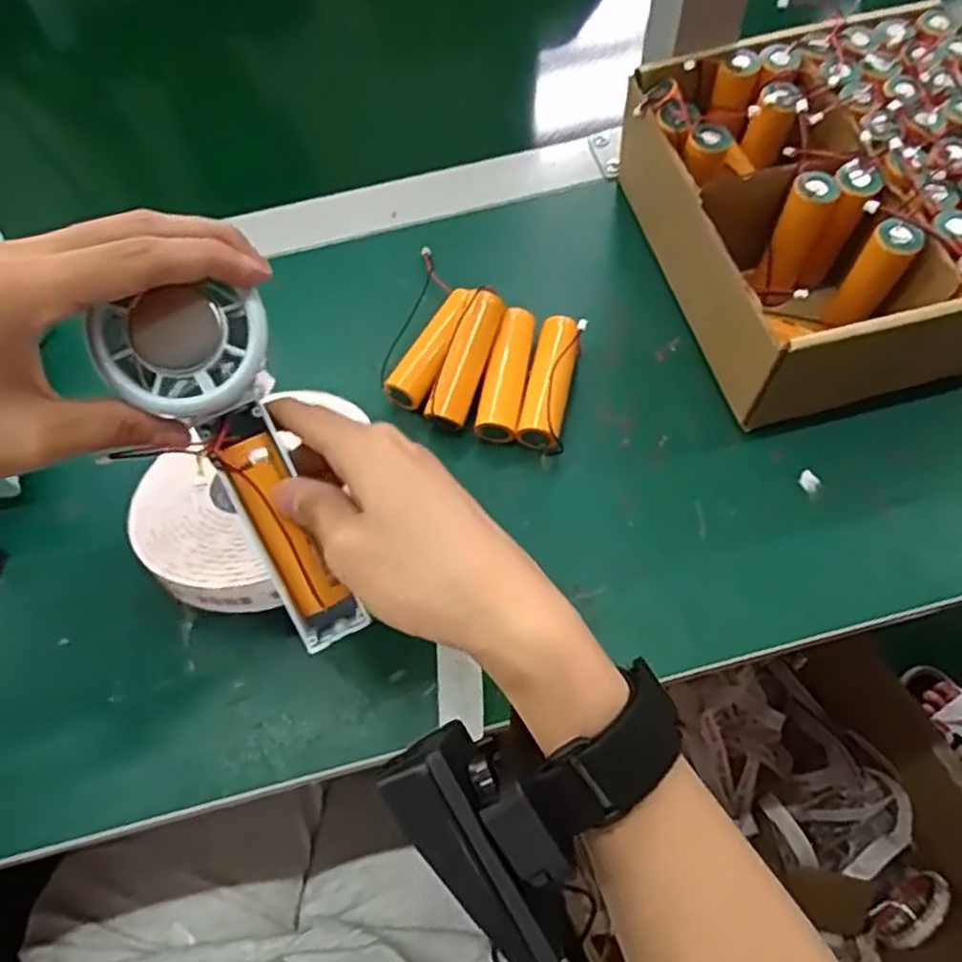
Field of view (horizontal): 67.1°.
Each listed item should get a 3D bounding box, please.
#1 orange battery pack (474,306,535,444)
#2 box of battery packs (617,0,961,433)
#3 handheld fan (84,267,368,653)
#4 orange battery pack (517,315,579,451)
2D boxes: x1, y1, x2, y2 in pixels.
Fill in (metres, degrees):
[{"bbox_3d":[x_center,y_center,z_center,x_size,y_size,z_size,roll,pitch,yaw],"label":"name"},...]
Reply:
[{"bbox_3d":[0.015,-0.057,0.385,0.021,0.022,0.071,11,66,8],"label":"orange battery pack"},{"bbox_3d":[0.193,-0.144,0.386,0.192,0.072,0.195,-14,65,-4],"label":"box of battery packs"},{"bbox_3d":[-0.083,-0.002,0.274,0.053,0.027,0.146,-27,108,-10],"label":"handheld fan"},{"bbox_3d":[0.036,-0.053,0.375,0.021,0.016,0.071,11,78,8],"label":"orange battery pack"}]

